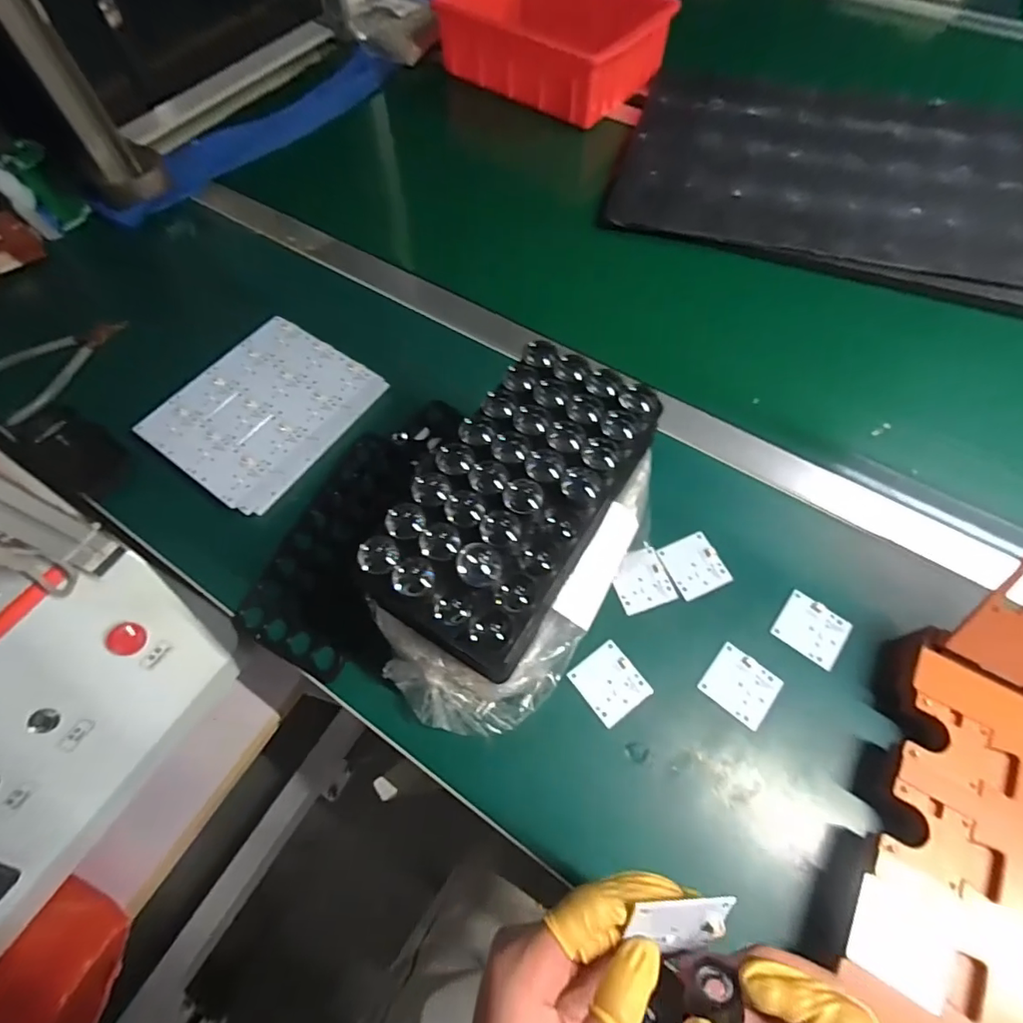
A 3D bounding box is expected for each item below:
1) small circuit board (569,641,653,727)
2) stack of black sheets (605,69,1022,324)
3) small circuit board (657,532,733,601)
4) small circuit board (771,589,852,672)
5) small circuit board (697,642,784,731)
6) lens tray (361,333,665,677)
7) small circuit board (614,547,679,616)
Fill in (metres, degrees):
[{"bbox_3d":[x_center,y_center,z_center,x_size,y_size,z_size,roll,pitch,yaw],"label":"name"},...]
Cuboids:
[{"bbox_3d":[0.074,0.129,0.391,0.045,0.004,0.048,-34,67,-15],"label":"small circuit board"},{"bbox_3d":[0.451,-0.411,0.631,0.600,0.024,0.394,22,66,13],"label":"stack of black sheets"},{"bbox_3d":[0.151,0.044,0.431,0.045,0.005,0.048,-23,64,-10],"label":"small circuit board"},{"bbox_3d":[0.234,0.092,0.407,0.048,0.009,0.044,34,69,18],"label":"small circuit board"},{"bbox_3d":[0.170,0.129,0.387,0.048,0.005,0.044,37,70,19],"label":"small circuit board"},{"bbox_3d":[0.000,-0.008,0.321,0.107,0.062,0.192,28,67,15],"label":"lens tray"},{"bbox_3d":[0.106,0.056,0.425,0.045,0.005,0.047,-18,64,-7],"label":"small circuit board"}]

